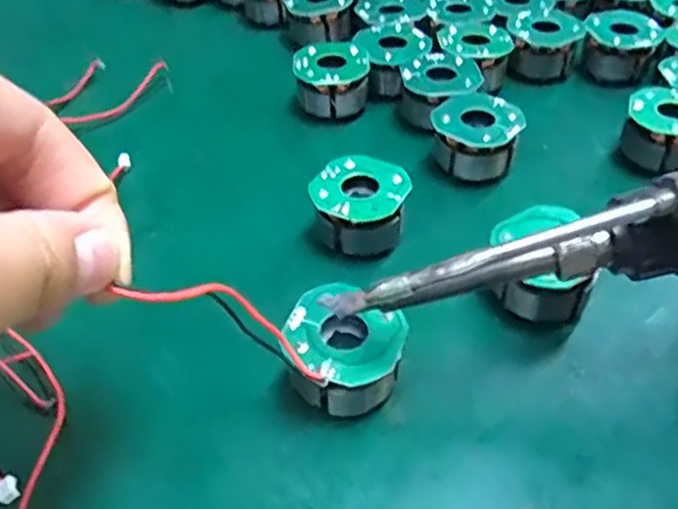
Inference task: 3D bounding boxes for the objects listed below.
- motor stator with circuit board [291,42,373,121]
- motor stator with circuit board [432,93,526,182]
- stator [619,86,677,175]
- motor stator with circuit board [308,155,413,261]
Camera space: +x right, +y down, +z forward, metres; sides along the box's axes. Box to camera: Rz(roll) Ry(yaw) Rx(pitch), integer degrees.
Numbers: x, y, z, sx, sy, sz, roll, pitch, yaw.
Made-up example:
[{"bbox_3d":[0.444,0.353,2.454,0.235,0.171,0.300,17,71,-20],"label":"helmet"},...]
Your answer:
[{"bbox_3d":[-0.003,-0.070,0.285,0.030,0.023,0.027,-5,44,-6],"label":"motor stator with circuit board"},{"bbox_3d":[0.050,-0.042,0.254,0.030,0.022,0.028,5,44,5],"label":"motor stator with circuit board"},{"bbox_3d":[0.119,-0.044,0.255,0.029,0.023,0.031,20,47,19],"label":"stator"},{"bbox_3d":[0.006,-0.013,0.225,0.030,0.022,0.033,11,45,11],"label":"motor stator with circuit board"}]

